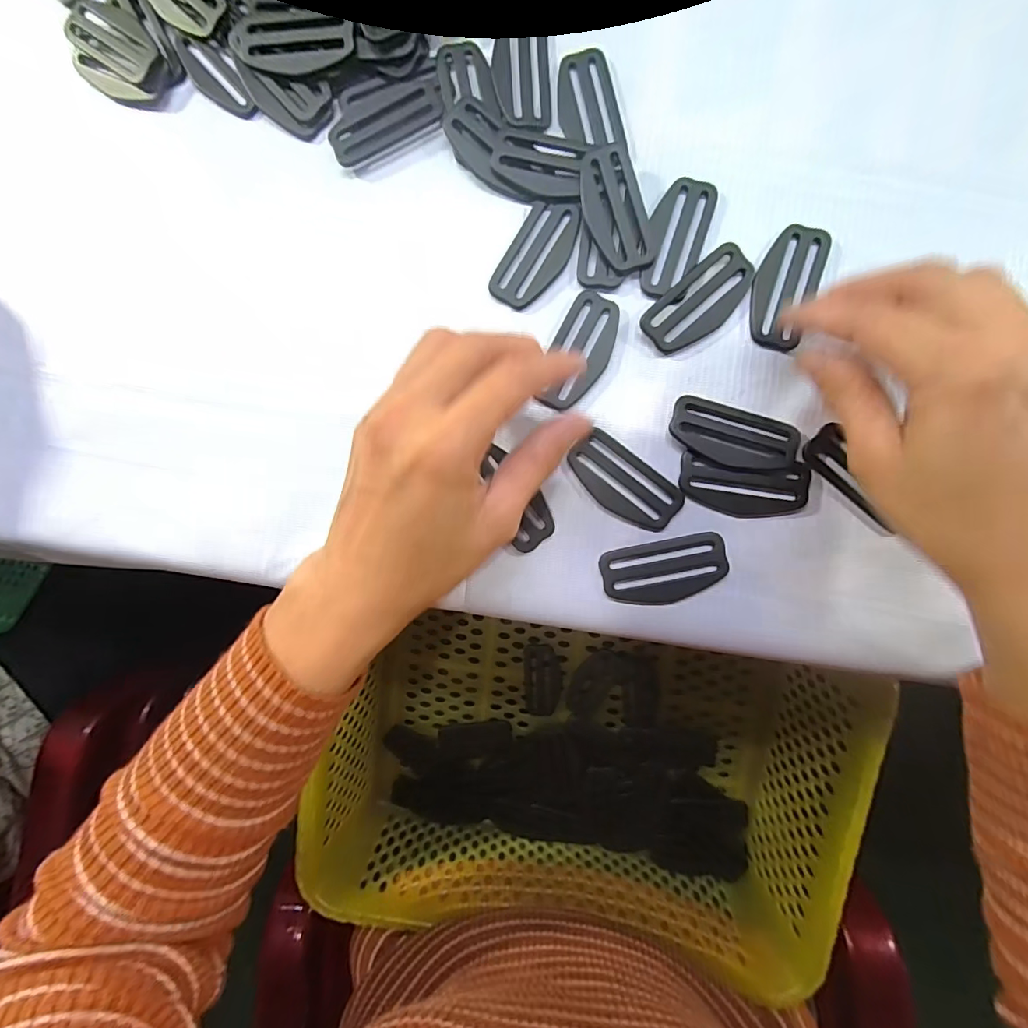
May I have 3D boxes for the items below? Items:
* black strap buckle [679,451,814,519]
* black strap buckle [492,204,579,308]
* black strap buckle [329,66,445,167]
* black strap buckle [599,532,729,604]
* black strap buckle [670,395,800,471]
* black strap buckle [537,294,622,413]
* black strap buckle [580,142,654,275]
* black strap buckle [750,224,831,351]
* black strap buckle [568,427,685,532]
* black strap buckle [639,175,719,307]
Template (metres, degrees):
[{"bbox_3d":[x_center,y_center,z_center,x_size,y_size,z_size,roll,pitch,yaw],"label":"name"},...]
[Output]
[{"bbox_3d":[0.110,-0.013,0.231,0.059,0.004,0.027,6,90,5],"label":"black strap buckle"},{"bbox_3d":[0.011,-0.131,0.243,0.028,0.004,0.057,27,91,5],"label":"black strap buckle"},{"bbox_3d":[-0.067,-0.207,0.250,0.061,0.005,0.035,-23,87,4],"label":"black strap buckle"},{"bbox_3d":[0.073,0.028,0.234,0.059,0.004,0.030,-12,88,5],"label":"black strap buckle"},{"bbox_3d":[0.105,-0.037,0.232,0.059,0.007,0.028,18,91,5],"label":"black strap buckle"},{"bbox_3d":[0.033,-0.080,0.240,0.028,0.004,0.059,24,91,5],"label":"black strap buckle"},{"bbox_3d":[0.049,-0.147,0.235,0.029,0.004,0.058,-17,93,-4],"label":"black strap buckle"},{"bbox_3d":[0.131,-0.111,0.234,0.030,0.004,0.061,21,91,5],"label":"black strap buckle"},{"bbox_3d":[0.054,-0.014,0.237,0.055,0.004,0.028,40,92,4],"label":"black strap buckle"},{"bbox_3d":[0.079,-0.135,0.238,0.027,0.004,0.059,17,91,5],"label":"black strap buckle"}]

